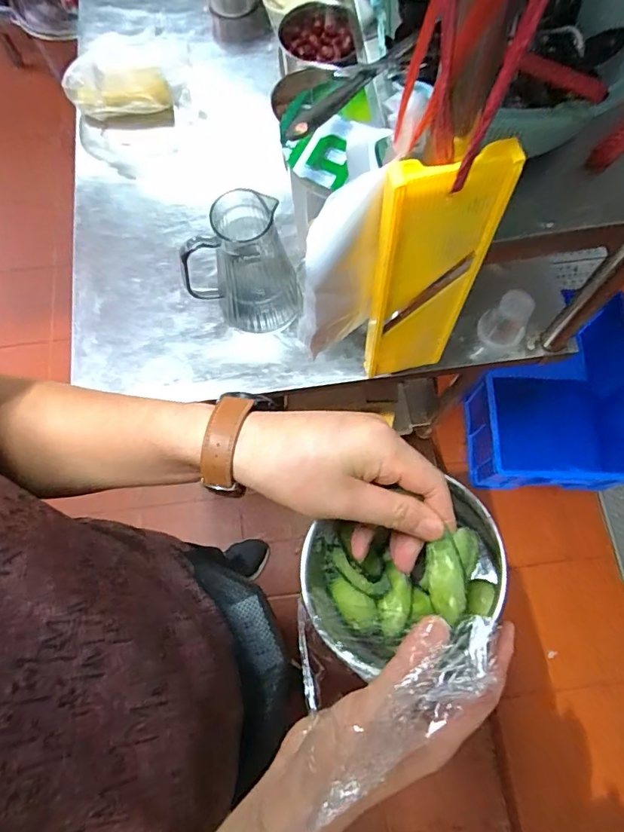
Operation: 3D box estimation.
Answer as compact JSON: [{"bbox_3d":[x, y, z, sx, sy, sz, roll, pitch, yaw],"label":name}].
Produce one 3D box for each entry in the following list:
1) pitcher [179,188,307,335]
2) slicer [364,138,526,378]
[{"bbox_3d":[-0.098,-0.203,0.715,0.155,0.175,0.102,-9,72,-1],"label":"pitcher"},{"bbox_3d":[0.110,-0.130,0.518,0.100,0.323,0.030,-10,72,-1],"label":"slicer"}]

